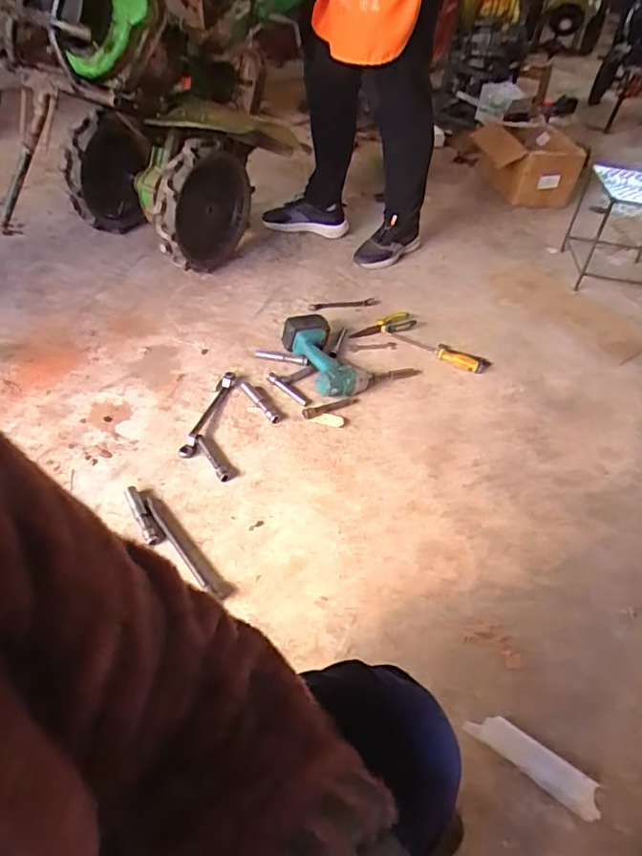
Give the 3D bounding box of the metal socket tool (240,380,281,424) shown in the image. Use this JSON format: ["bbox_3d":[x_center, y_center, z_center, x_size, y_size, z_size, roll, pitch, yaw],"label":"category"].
[{"bbox_3d":[-0.141,-0.059,1.237,0.024,0.022,0.138,-26,53,-31],"label":"metal socket tool"}]

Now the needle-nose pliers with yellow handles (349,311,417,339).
[{"bbox_3d":[0.161,-0.278,1.483,0.185,0.024,0.069,-22,52,-25],"label":"needle-nose pliers with yellow handles"}]

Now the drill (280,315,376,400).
[{"bbox_3d":[0.005,-0.175,1.328,0.127,0.069,0.262,-20,52,-24],"label":"drill"}]

